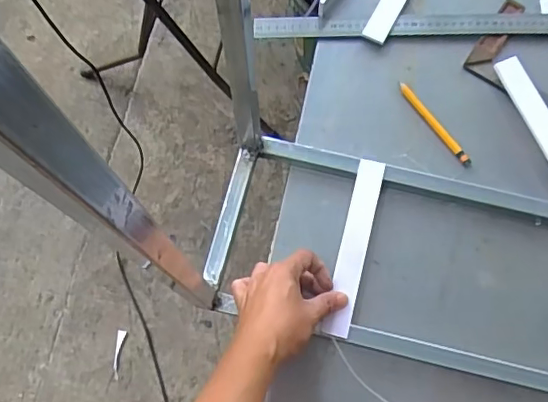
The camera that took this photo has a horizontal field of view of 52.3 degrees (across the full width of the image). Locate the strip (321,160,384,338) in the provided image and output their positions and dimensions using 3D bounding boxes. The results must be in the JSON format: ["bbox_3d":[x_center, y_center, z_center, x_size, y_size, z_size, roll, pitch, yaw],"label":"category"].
[{"bbox_3d":[0.088,0.048,0.608,0.029,0.006,0.196,14,74,5],"label":"strip"}]

